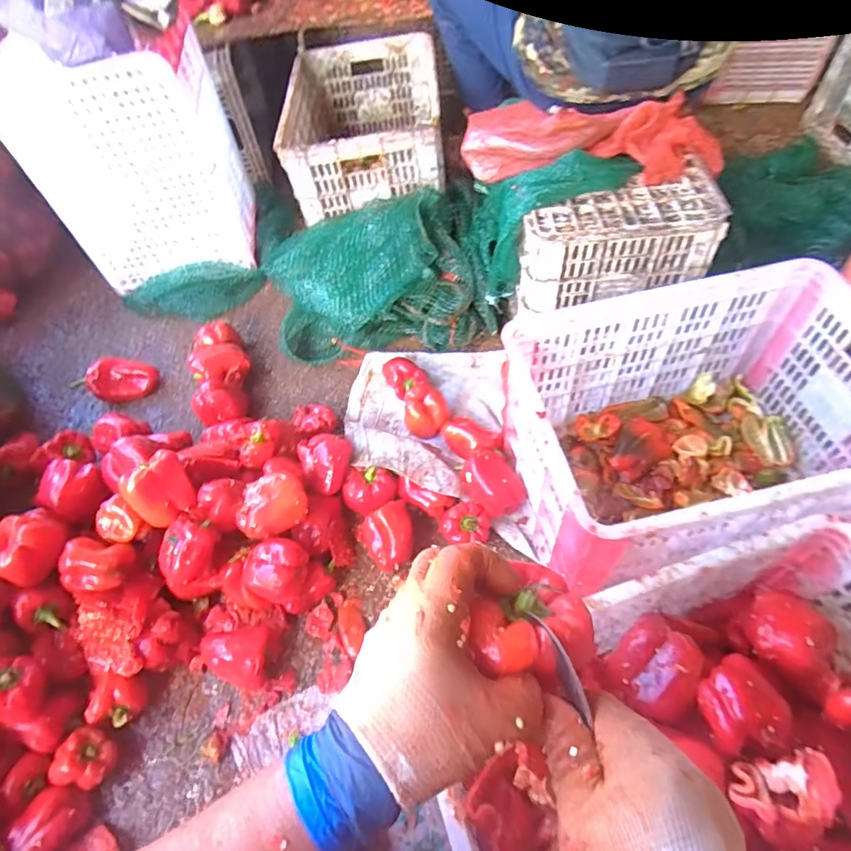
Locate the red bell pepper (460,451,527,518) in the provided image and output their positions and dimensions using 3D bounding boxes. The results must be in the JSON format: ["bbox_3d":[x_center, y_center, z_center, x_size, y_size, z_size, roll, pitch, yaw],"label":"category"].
[{"bbox_3d":[0.111,0.103,0.887,0.079,0.067,0.109,-26,58,-12],"label":"red bell pepper"}]

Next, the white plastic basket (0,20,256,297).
[{"bbox_3d":[-0.624,-0.602,1.160,0.340,0.428,0.321,-8,56,0],"label":"white plastic basket"}]

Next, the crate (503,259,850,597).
[{"bbox_3d":[0.404,0.015,0.798,0.512,0.275,0.366,-13,56,-3],"label":"crate"}]

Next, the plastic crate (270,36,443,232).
[{"bbox_3d":[-0.143,-0.745,1.314,0.363,0.219,0.547,-4,56,3],"label":"plastic crate"}]

